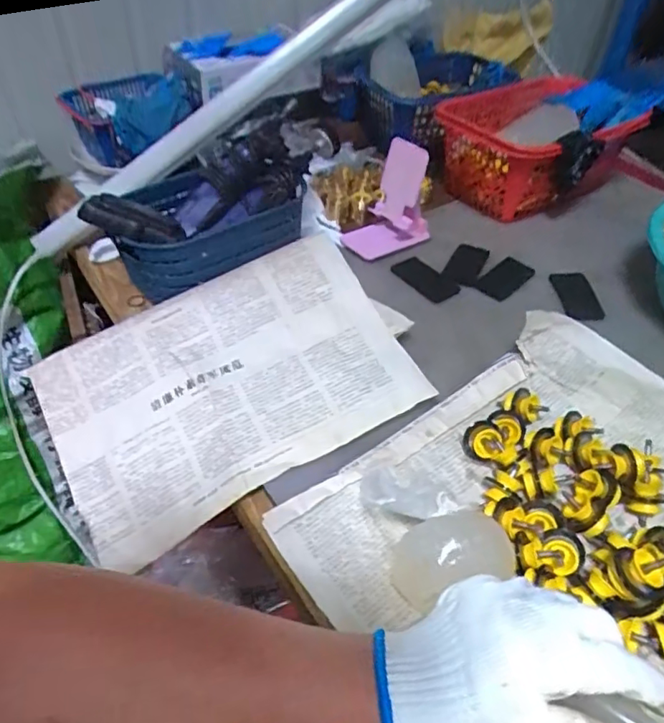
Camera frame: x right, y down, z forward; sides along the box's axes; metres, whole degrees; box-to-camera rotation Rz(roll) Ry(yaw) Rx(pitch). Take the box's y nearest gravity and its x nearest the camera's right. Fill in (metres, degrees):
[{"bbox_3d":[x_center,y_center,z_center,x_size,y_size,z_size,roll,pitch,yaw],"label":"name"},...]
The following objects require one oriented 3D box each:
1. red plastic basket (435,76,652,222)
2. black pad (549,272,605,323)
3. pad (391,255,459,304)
[{"bbox_3d":[0.300,-0.321,0.818,0.269,0.103,0.228,-24,50,-24],"label":"red plastic basket"},{"bbox_3d":[0.291,-0.077,0.656,0.045,0.005,0.073,-9,58,-3],"label":"black pad"},{"bbox_3d":[0.111,-0.099,0.666,0.043,0.007,0.080,-27,52,-26],"label":"pad"}]

